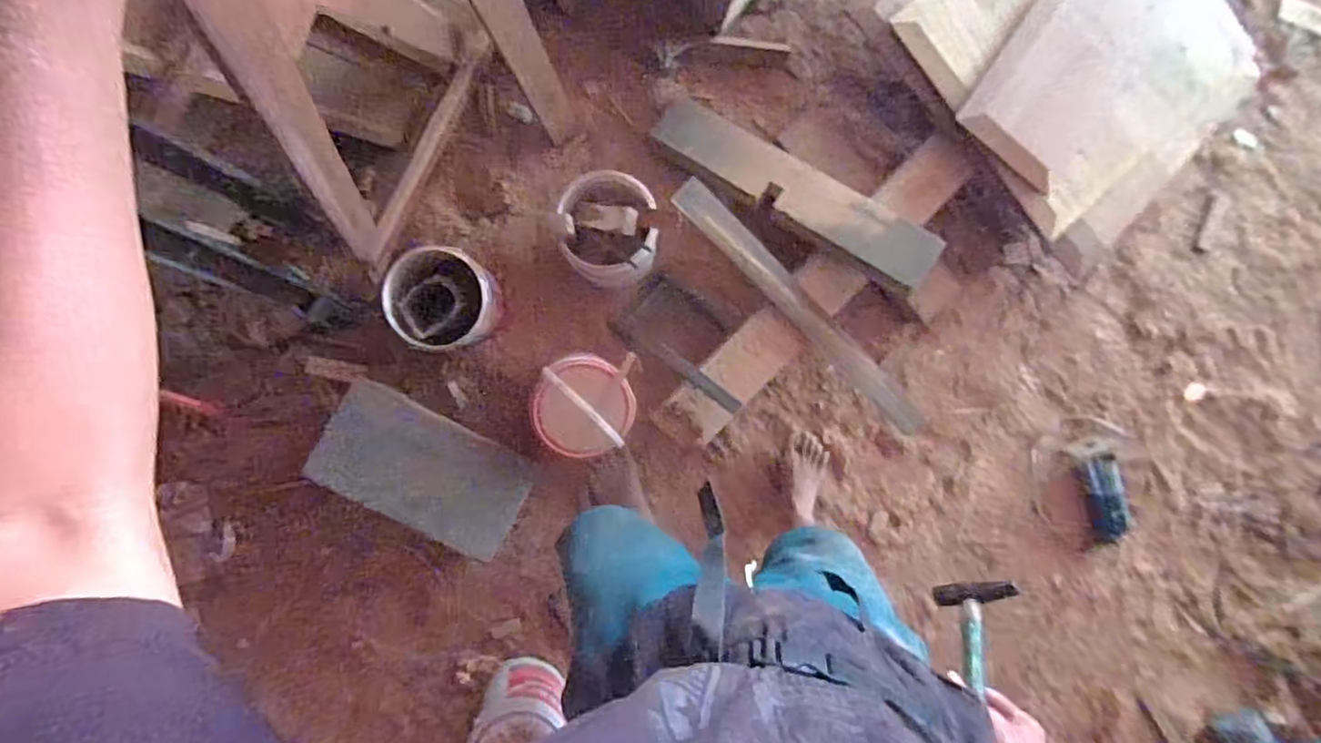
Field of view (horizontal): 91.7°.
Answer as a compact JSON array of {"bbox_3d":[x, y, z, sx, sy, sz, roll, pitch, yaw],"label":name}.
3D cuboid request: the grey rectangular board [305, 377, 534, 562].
[{"bbox_3d":[-0.441,0.193,1.223,0.384,0.028,0.206,34,84,-23],"label":"grey rectangular board"}]

